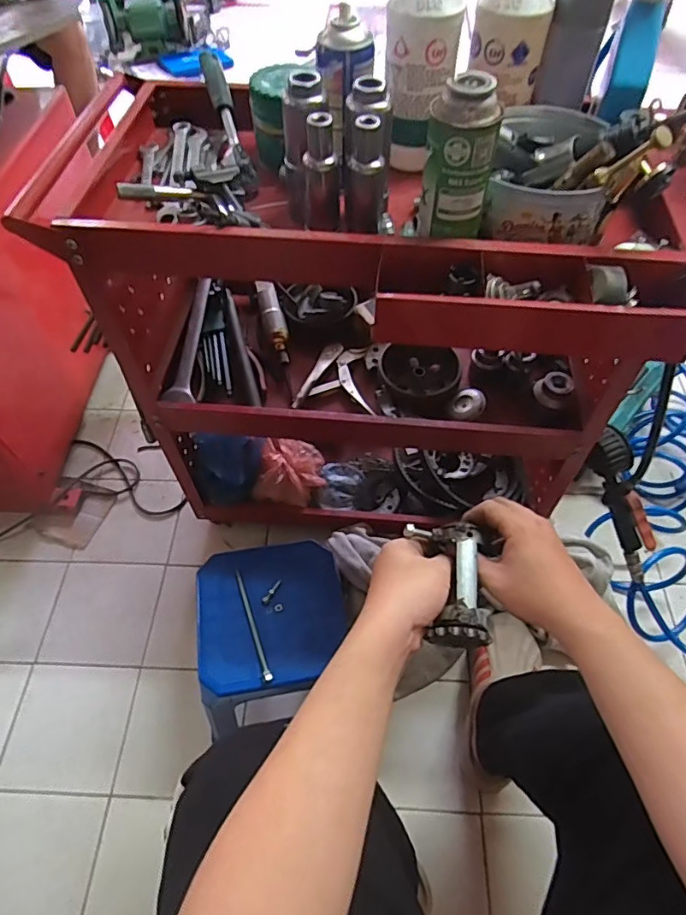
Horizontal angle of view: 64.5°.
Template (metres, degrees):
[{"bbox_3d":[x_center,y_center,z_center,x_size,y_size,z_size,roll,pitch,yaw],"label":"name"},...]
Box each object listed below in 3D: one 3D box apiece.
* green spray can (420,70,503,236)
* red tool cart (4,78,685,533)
[{"bbox_3d":[0.111,-0.282,0.518,0.064,0.136,0.055,12,57,9],"label":"green spray can"},{"bbox_3d":[0.052,-0.166,0.841,0.772,0.701,0.381,10,57,7],"label":"red tool cart"}]

